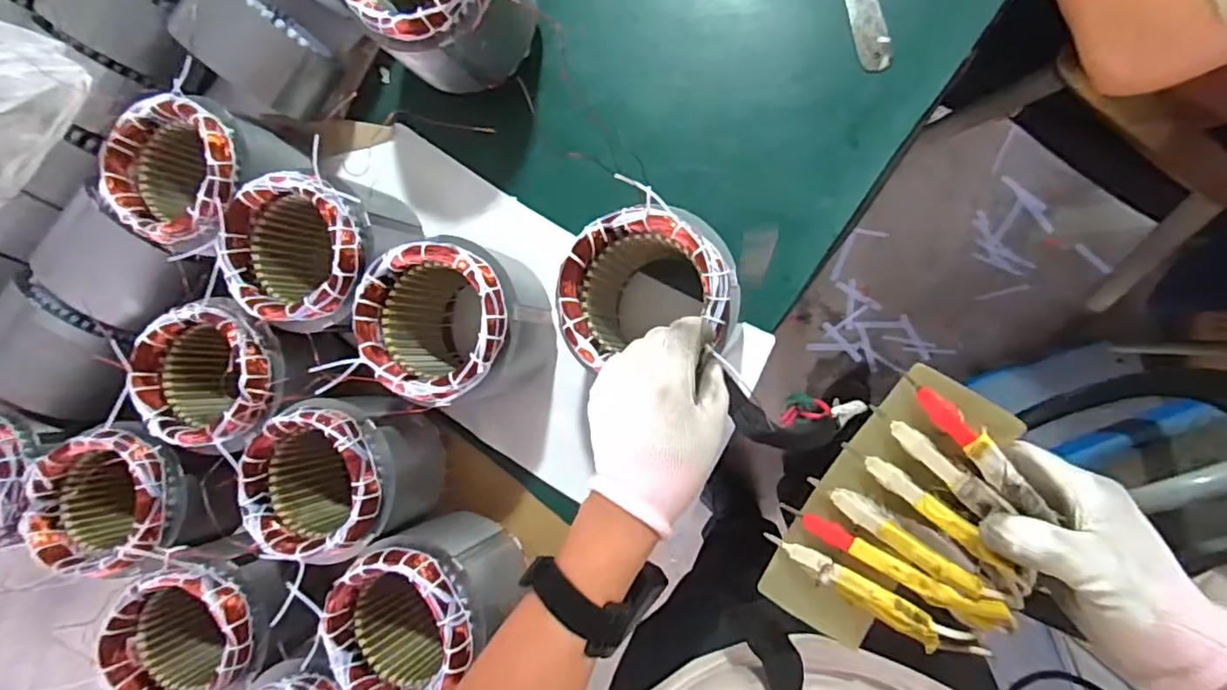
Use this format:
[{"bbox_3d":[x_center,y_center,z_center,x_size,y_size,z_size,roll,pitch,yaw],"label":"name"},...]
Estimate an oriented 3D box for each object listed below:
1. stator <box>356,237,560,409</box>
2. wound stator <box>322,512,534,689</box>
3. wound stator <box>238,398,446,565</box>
[{"bbox_3d":[-0.147,-0.017,0.612,0.138,0.165,0.149,0,91,9],"label":"stator"},{"bbox_3d":[-0.184,0.246,0.602,0.147,0.155,0.135,-37,85,8],"label":"wound stator"},{"bbox_3d":[-0.272,0.128,0.632,0.141,0.148,0.149,-6,90,9],"label":"wound stator"}]

